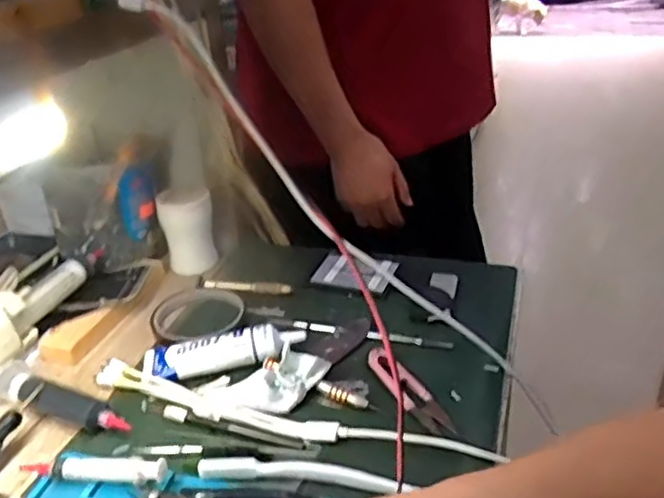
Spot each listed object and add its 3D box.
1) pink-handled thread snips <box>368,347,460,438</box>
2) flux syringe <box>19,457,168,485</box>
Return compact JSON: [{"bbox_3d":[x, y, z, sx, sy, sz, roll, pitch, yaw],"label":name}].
[{"bbox_3d":[0.059,0.106,0.500,0.025,0.012,0.095,-19,33,-26],"label":"pink-handled thread snips"},{"bbox_3d":[-0.162,0.148,0.439,0.103,0.015,0.011,1,30,9],"label":"flux syringe"}]

